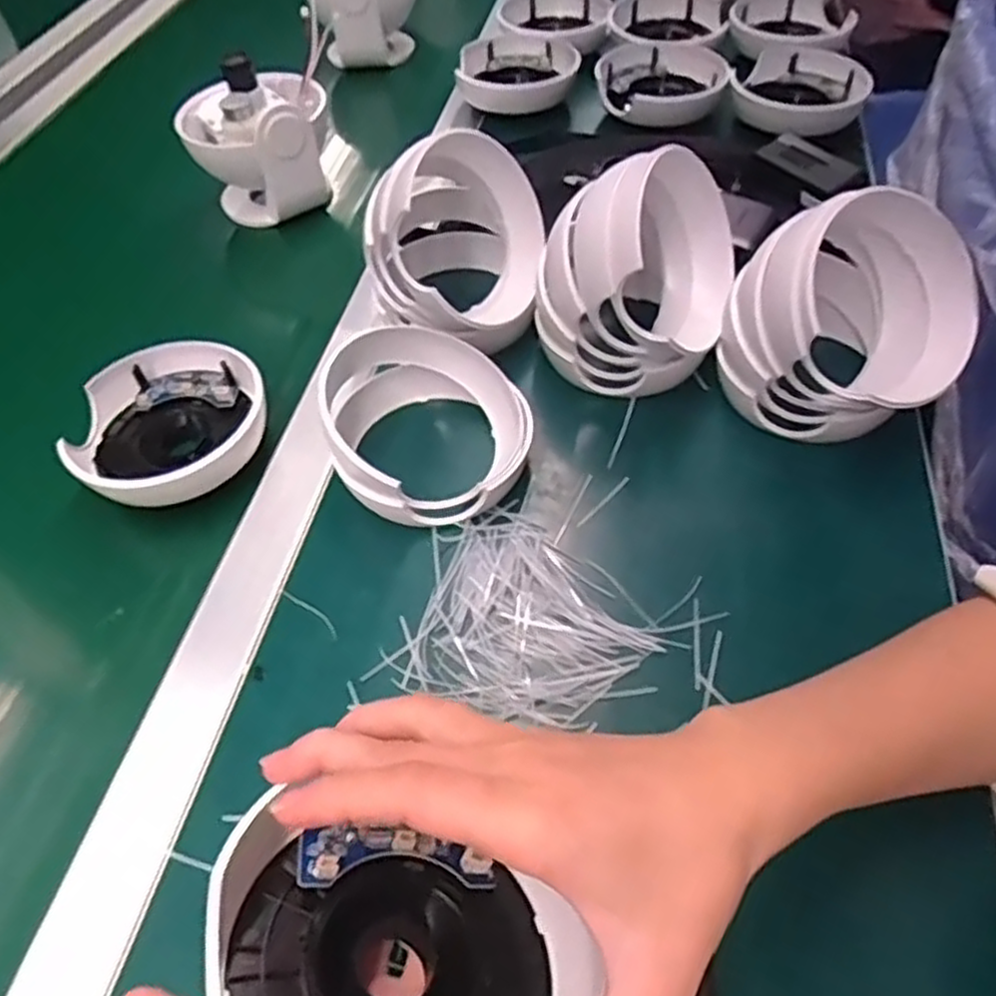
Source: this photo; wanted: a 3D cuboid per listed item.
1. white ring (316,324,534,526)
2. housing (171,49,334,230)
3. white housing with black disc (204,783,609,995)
[{"bbox_3d":[-0.039,-0.046,0.444,0.113,0.062,0.111,-1,51,2],"label":"white ring"},{"bbox_3d":[-0.192,-0.288,0.622,0.107,0.103,0.100,-17,52,-10],"label":"housing"},{"bbox_3d":[-0.040,0.145,0.238,0.114,0.062,0.095,30,34,15],"label":"white housing with black disc"}]

